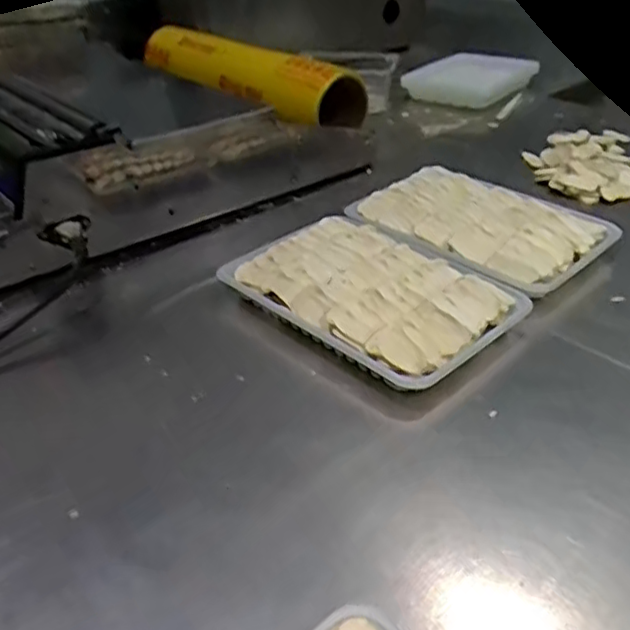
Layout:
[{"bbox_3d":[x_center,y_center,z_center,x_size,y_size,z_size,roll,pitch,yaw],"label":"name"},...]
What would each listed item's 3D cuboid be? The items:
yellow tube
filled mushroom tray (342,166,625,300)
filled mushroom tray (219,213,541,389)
[{"bbox_3d":[-0.096,-0.329,0.879,0.370,0.071,0.079,28,45,36],"label":"yellow tube"},{"bbox_3d":[0.160,-0.089,0.656,0.232,0.039,0.159,27,44,36],"label":"filled mushroom tray"},{"bbox_3d":[0.050,-0.020,0.561,0.153,0.037,0.221,-30,43,-34],"label":"filled mushroom tray"}]

